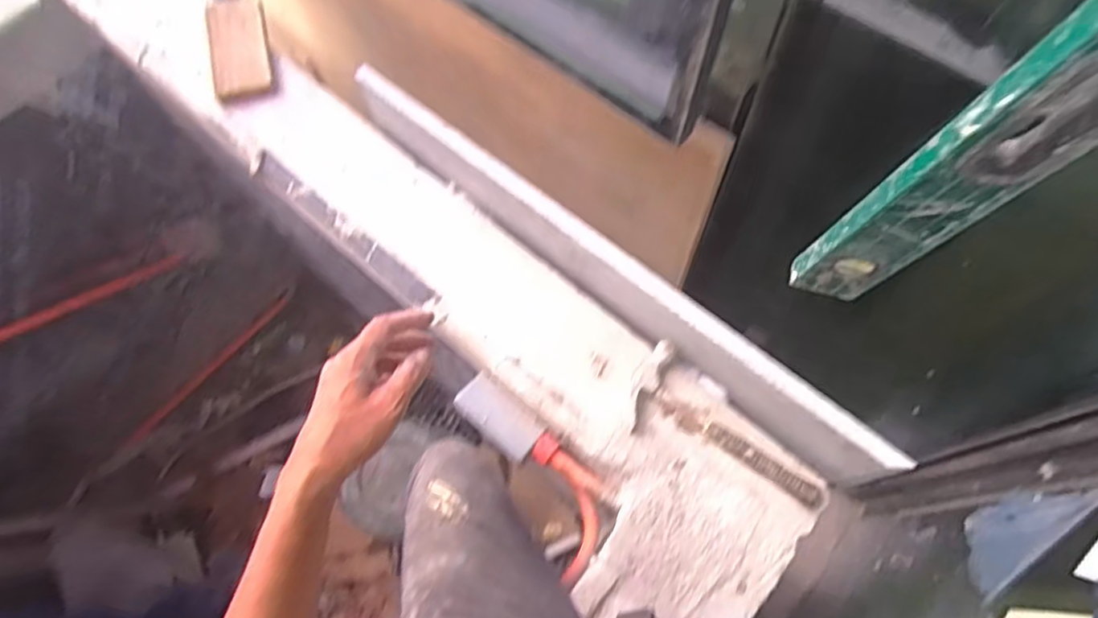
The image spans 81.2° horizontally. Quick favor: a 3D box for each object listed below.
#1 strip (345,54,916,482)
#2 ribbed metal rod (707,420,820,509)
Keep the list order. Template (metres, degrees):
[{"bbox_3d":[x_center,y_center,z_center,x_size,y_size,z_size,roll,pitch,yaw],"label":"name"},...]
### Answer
[{"bbox_3d":[0.051,-0.047,0.754,0.725,0.132,0.033,39,75,16],"label":"strip"},{"bbox_3d":[0.234,0.169,0.699,0.136,0.013,0.020,33,92,19],"label":"ribbed metal rod"}]

